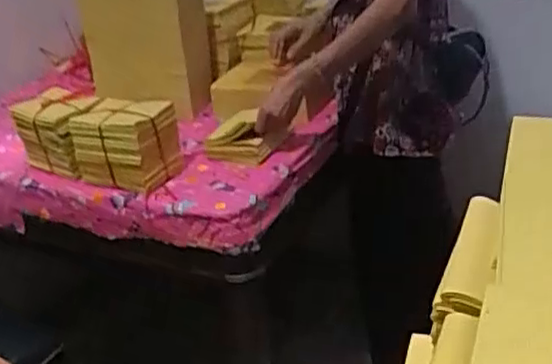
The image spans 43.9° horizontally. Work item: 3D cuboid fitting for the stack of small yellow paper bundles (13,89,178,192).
[{"bbox_3d":[-0.356,-0.081,1.306,0.356,0.136,0.102,11,32,32],"label":"stack of small yellow paper bundles"}]

